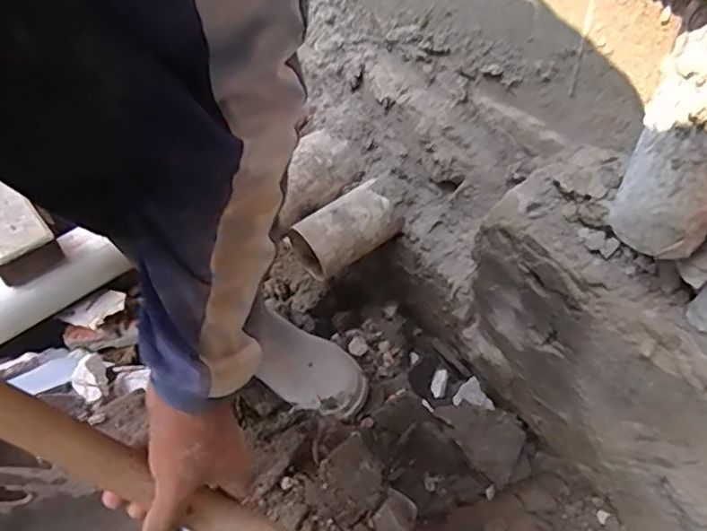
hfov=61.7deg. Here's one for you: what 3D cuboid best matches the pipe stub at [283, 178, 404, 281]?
[{"bbox_3d":[-0.009,-0.047,0.831,0.152,0.070,0.079,-26,53,-19],"label":"pipe stub"}]

